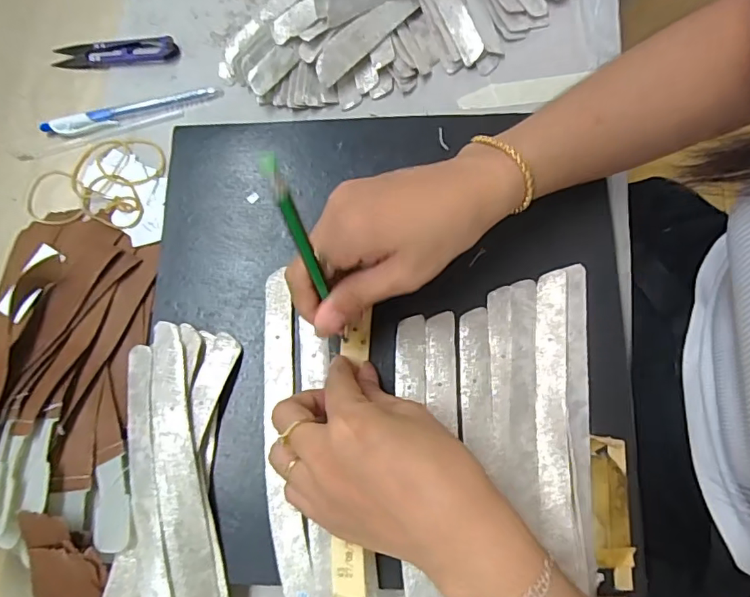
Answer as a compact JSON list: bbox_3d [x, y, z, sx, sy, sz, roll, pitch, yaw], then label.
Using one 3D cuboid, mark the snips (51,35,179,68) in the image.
[{"bbox_3d":[-0.207,-0.197,0.405,0.100,0.011,0.021,-2,76,1],"label":"snips"}]

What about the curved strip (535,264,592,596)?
[{"bbox_3d":[0.114,0.065,0.309,0.030,0.009,0.174,4,76,3],"label":"curved strip"}]

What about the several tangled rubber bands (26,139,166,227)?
[{"bbox_3d":[-0.210,-0.088,0.380,0.098,0.008,0.074,5,76,3],"label":"several tangled rubber bands"}]

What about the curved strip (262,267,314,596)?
[{"bbox_3d":[-0.058,0.078,0.316,0.025,0.004,0.194,-8,77,10],"label":"curved strip"}]

